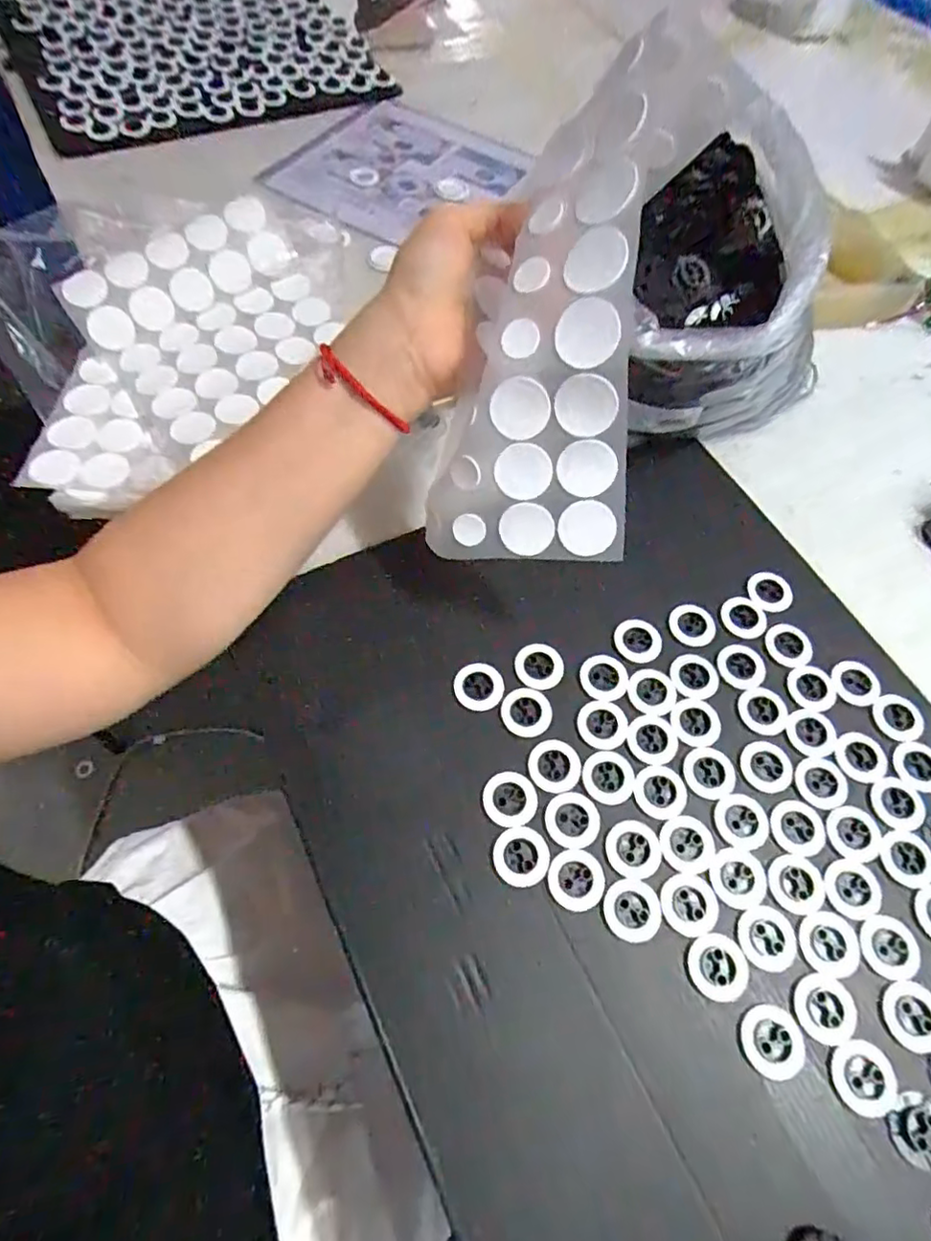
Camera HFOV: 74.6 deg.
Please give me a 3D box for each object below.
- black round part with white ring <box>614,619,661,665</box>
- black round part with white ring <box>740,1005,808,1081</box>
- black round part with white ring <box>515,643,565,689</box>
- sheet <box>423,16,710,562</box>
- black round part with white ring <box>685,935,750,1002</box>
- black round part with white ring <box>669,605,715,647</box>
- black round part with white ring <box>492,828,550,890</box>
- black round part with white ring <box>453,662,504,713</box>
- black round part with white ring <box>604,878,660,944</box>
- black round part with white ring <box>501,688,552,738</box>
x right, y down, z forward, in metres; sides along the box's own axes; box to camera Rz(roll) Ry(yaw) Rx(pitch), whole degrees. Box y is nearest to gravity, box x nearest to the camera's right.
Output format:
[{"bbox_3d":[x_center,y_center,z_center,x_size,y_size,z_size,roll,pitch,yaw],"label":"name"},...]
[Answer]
[{"bbox_3d":[0.107,0.012,0.377,0.029,0.004,0.026,16,62,5],"label":"black round part with white ring"},{"bbox_3d":[0.143,0.195,0.283,0.028,0.004,0.029,2,62,-3],"label":"black round part with white ring"},{"bbox_3d":[0.045,0.027,0.366,0.028,0.004,0.028,-9,63,-9],"label":"black round part with white ring"},{"bbox_3d":[0.052,-0.139,0.299,0.100,0.239,0.066,17,18,5],"label":"sheet"},{"bbox_3d":[0.123,0.168,0.295,0.029,0.004,0.028,2,62,-3],"label":"black round part with white ring"},{"bbox_3d":[0.145,0.003,0.388,0.029,0.004,0.028,2,62,-3],"label":"black round part with white ring"},{"bbox_3d":[0.029,0.123,0.318,0.028,0.006,0.028,2,62,-3],"label":"black round part with white ring"},{"bbox_3d":[0.008,0.038,0.358,0.028,0.004,0.027,2,62,-3],"label":"black round part with white ring"},{"bbox_3d":[0.084,0.145,0.306,0.028,0.004,0.028,2,62,-3],"label":"black round part with white ring"},{"bbox_3d":[0.035,0.052,0.352,0.028,0.004,0.028,2,62,-3],"label":"black round part with white ring"}]

